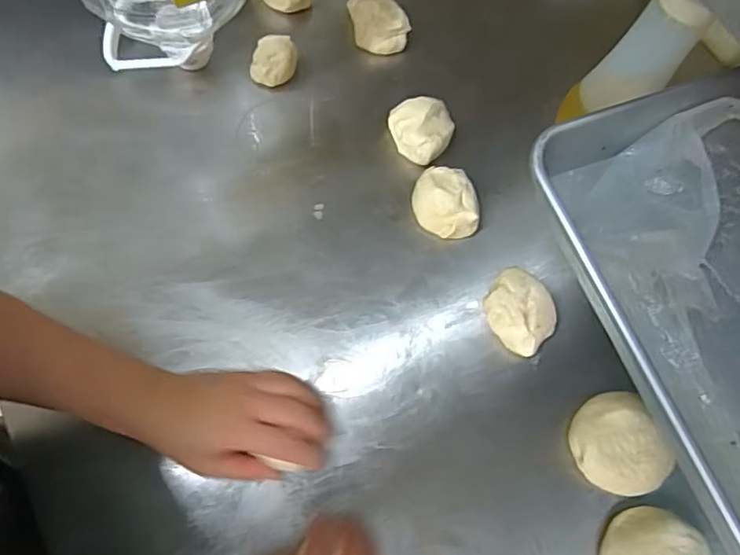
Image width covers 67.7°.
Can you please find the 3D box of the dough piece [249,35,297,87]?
[{"bbox_3d":[-0.099,-0.217,0.557,0.049,0.038,0.042,6,70,-1],"label":"dough piece"}]

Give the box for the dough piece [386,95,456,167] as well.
[{"bbox_3d":[0.051,-0.145,0.537,0.057,0.035,0.061,1,70,-4],"label":"dough piece"}]

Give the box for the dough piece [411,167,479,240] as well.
[{"bbox_3d":[0.069,-0.069,0.513,0.064,0.037,0.058,11,70,0],"label":"dough piece"}]

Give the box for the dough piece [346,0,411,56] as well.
[{"bbox_3d":[0.009,-0.267,0.583,0.060,0.049,0.056,-8,71,-6],"label":"dough piece"}]

